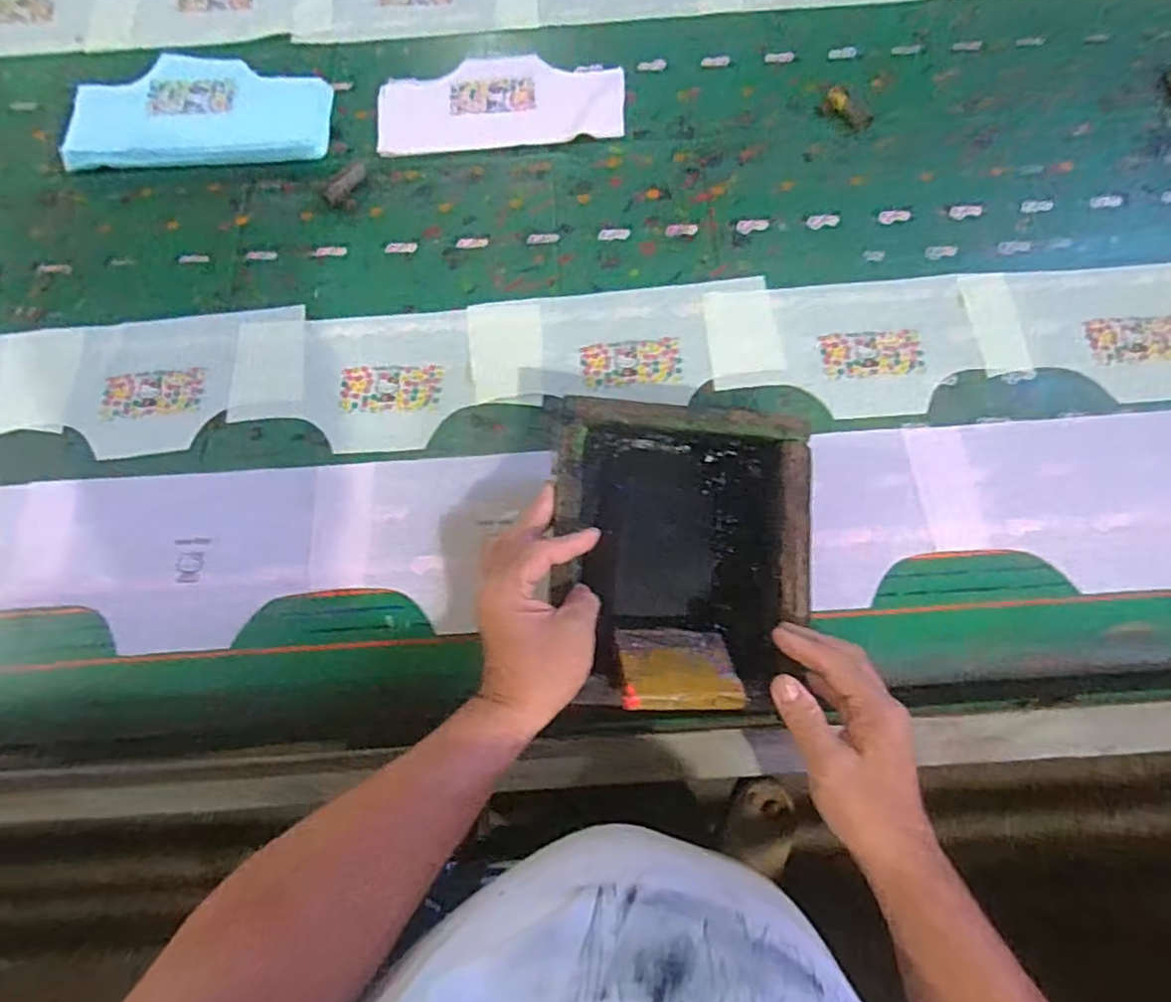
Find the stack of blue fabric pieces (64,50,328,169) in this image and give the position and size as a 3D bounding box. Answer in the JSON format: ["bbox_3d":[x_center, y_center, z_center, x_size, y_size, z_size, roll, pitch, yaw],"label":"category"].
[{"bbox_3d":[-0.465,-0.468,0.804,0.314,0.022,0.160,1,69,3],"label":"stack of blue fabric pieces"}]

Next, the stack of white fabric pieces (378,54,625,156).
[{"bbox_3d":[-0.101,-0.481,0.798,0.286,0.010,0.143,-5,68,1],"label":"stack of white fabric pieces"}]

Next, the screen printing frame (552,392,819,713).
[{"bbox_3d":[0.080,0.044,0.555,0.206,0.055,0.241,3,80,-1],"label":"screen printing frame"}]

